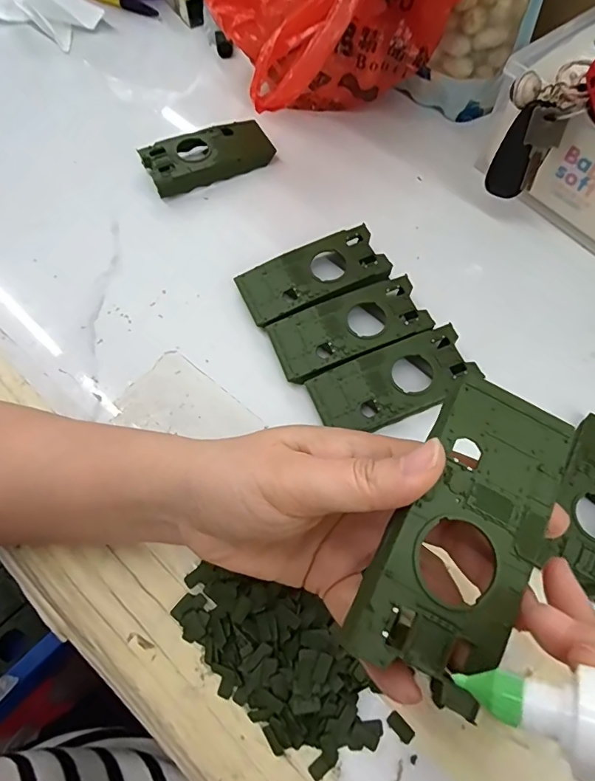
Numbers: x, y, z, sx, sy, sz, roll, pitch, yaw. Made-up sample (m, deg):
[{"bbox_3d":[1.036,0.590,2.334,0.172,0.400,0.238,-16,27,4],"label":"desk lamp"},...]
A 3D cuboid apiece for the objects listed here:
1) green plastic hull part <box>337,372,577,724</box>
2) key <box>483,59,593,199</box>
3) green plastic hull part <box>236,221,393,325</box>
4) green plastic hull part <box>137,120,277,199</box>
[{"bbox_3d":[0.059,0.046,0.157,0.048,0.008,0.103,29,73,13],"label":"green plastic hull part"},{"bbox_3d":[0.161,-0.178,0.321,0.043,0.084,0.021,36,46,15],"label":"key"},{"bbox_3d":[0.012,-0.080,0.337,0.103,0.020,0.049,-21,67,-9],"label":"green plastic hull part"},{"bbox_3d":[-0.073,-0.195,0.387,0.104,0.023,0.045,-23,67,-10],"label":"green plastic hull part"}]

